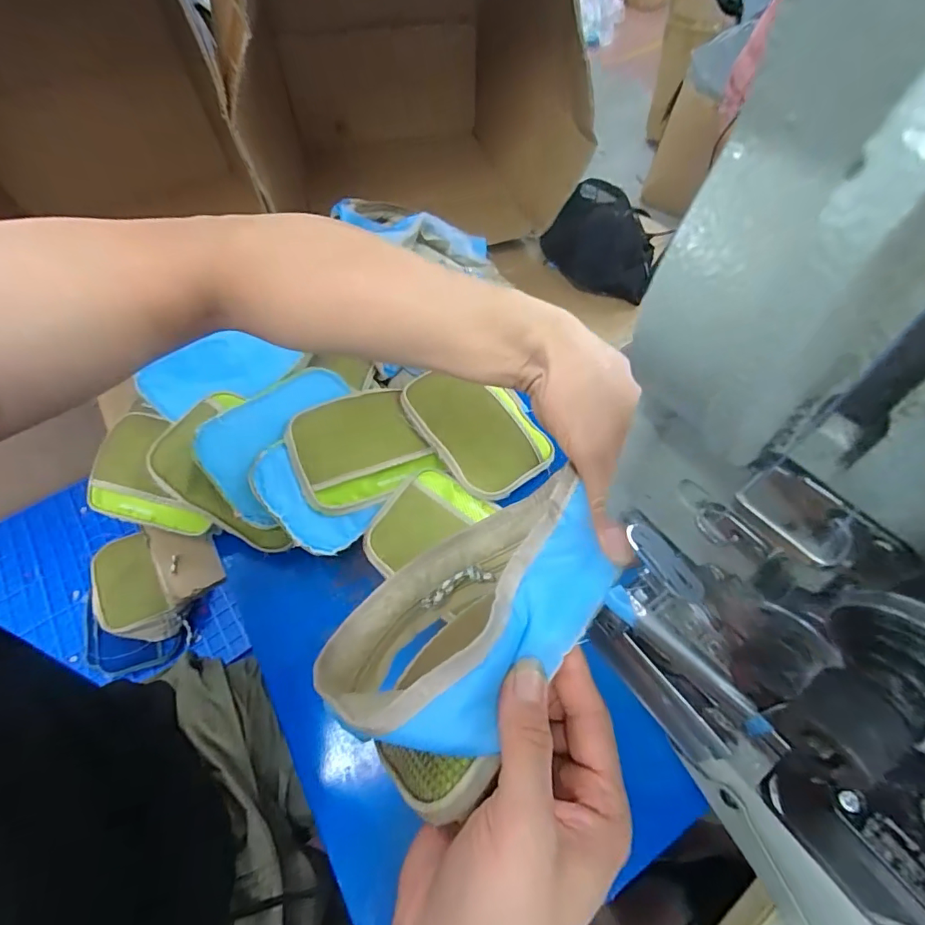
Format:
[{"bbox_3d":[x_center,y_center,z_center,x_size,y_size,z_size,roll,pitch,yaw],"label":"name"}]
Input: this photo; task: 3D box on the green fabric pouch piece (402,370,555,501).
[{"bbox_3d":[0.024,-0.051,0.590,0.134,0.033,0.182,-29,59,-15],"label":"green fabric pouch piece"}]

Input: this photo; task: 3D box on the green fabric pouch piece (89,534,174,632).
[{"bbox_3d":[-0.575,0.207,0.797,0.114,0.014,0.169,-31,61,-12],"label":"green fabric pouch piece"}]

